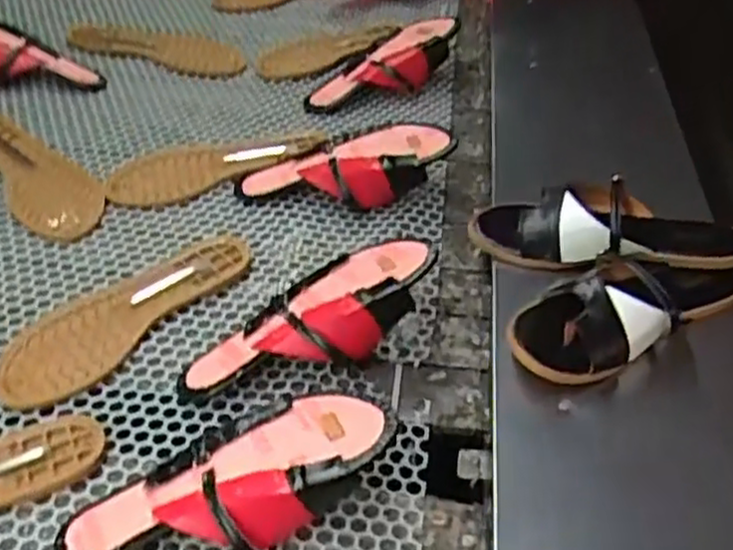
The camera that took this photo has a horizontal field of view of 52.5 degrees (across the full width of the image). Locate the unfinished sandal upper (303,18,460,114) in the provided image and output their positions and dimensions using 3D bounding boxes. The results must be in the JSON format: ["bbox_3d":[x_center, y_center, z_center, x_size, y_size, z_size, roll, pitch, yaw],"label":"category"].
[{"bbox_3d":[0.017,-0.282,1.008,0.241,0.061,0.083,-31,52,-16],"label":"unfinished sandal upper"}]

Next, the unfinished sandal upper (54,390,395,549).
[{"bbox_3d":[-0.096,0.152,0.532,0.242,0.050,0.097,-20,47,-4],"label":"unfinished sandal upper"}]

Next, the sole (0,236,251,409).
[{"bbox_3d":[-0.218,0.030,0.691,0.082,0.013,0.260,33,50,27],"label":"sole"}]

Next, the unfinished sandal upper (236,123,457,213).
[{"bbox_3d":[-0.024,-0.117,0.830,0.244,0.067,0.092,-9,42,9],"label":"unfinished sandal upper"}]

